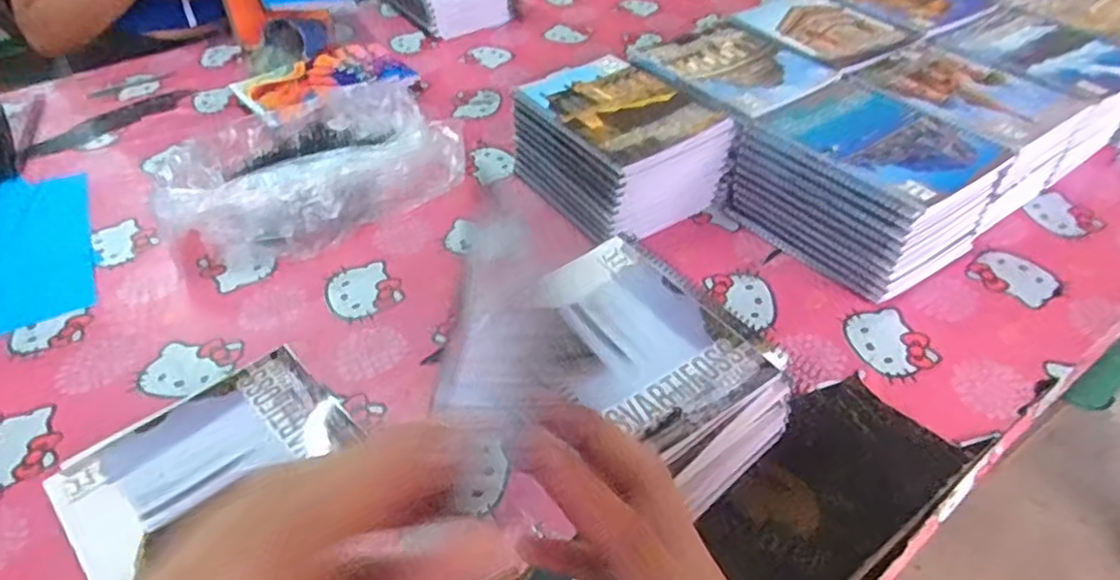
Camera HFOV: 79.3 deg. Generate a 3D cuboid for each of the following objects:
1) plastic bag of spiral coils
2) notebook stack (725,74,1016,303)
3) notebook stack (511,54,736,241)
[{"bbox_3d":[-0.296,-0.164,0.799,0.353,0.075,0.251,-33,52,-29],"label":"plastic bag of spiral coils"},{"bbox_3d":[0.304,-0.106,0.694,0.165,0.115,0.205,-25,49,-23],"label":"notebook stack"},{"bbox_3d":[0.061,-0.160,0.760,0.161,0.120,0.195,-25,49,-23],"label":"notebook stack"}]

